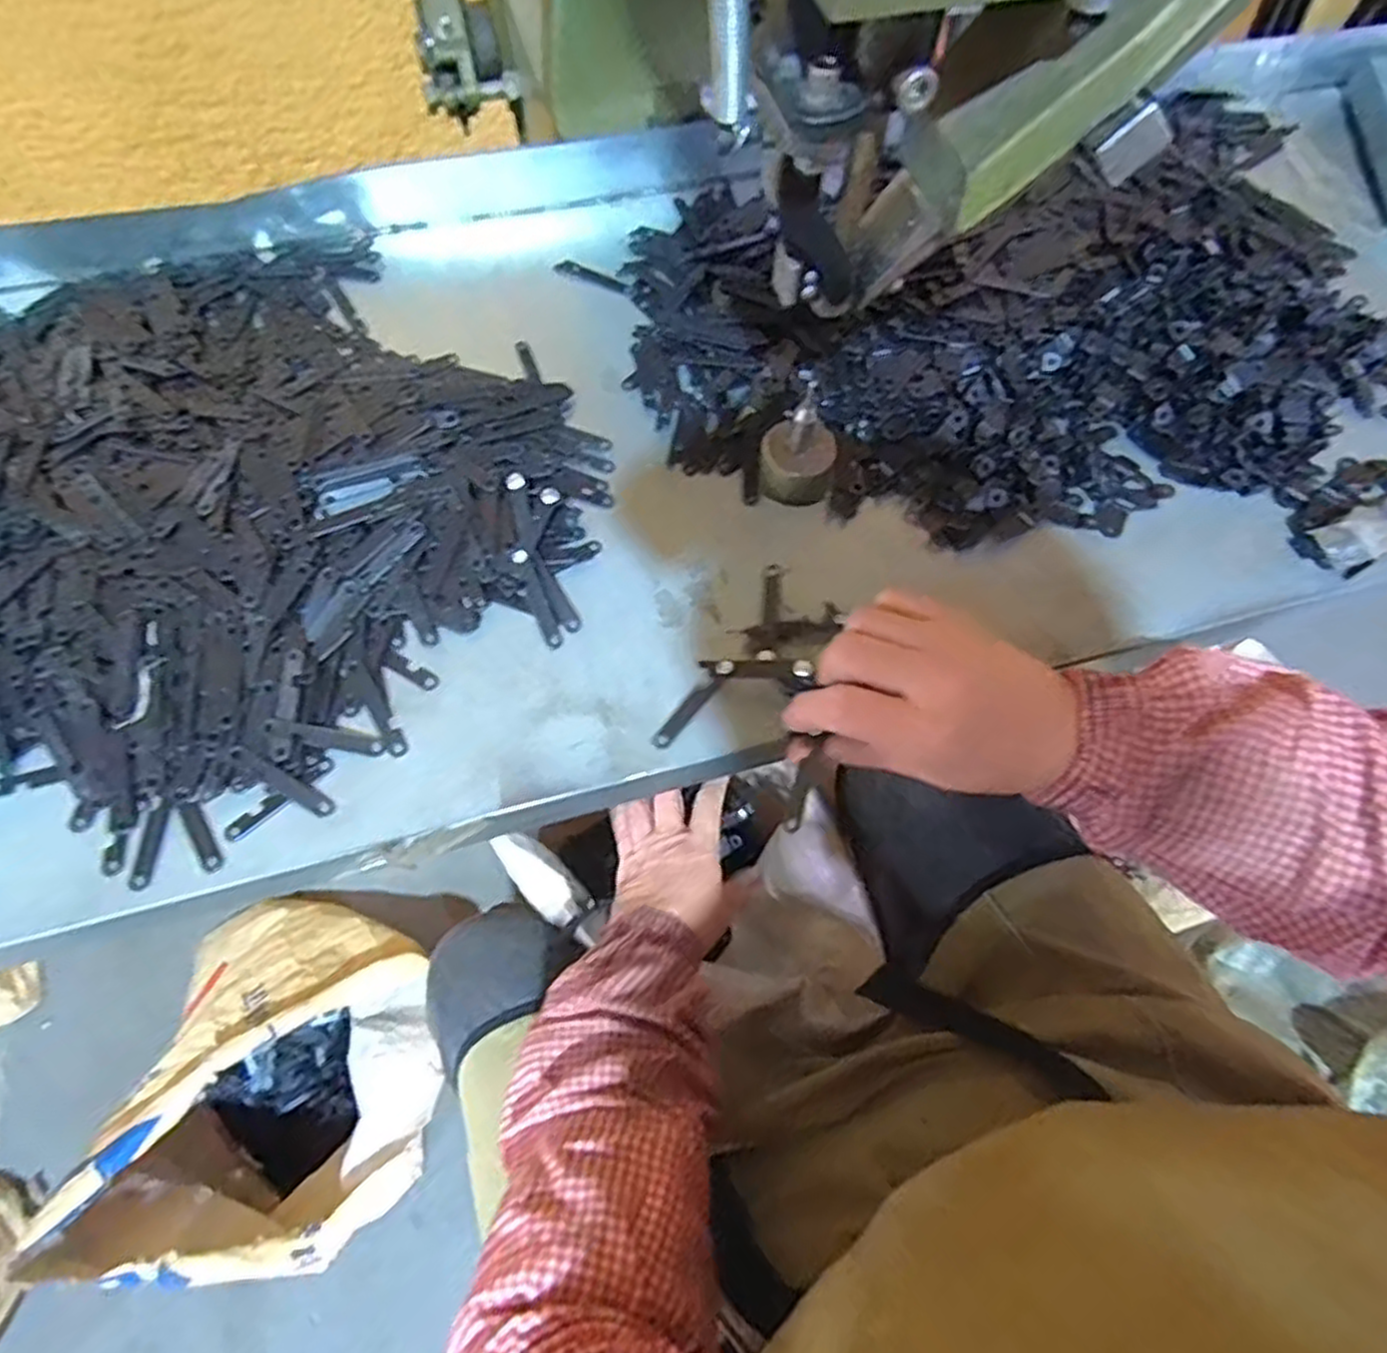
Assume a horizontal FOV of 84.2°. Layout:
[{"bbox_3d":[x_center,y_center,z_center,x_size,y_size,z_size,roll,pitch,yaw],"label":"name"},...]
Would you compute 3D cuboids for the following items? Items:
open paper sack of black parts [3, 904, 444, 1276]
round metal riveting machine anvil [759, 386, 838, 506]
[{"bbox_3d":[-0.480,0.467,0.906,0.346,0.258,0.362,-9,67,-6],"label":"open paper sack of black parts"},{"bbox_3d":[0.057,-0.123,0.409,0.039,0.046,0.039,1,66,-2],"label":"round metal riveting machine anvil"}]

